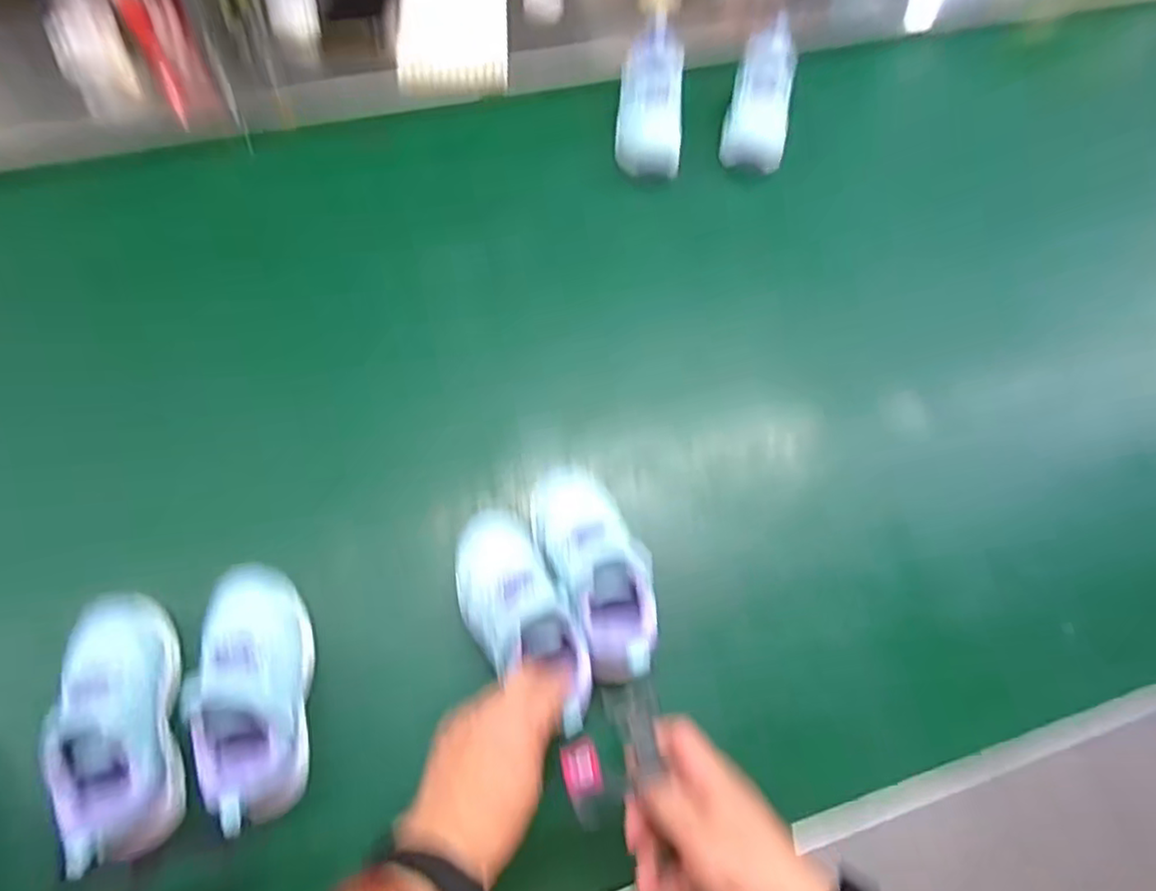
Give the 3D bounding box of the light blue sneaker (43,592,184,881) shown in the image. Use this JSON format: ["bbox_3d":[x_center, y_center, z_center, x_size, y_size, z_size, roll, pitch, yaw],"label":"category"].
[{"bbox_3d":[-0.308,0.180,0.431,0.054,0.064,0.165,-14,67,-10],"label":"light blue sneaker"}]

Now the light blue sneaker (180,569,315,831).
[{"bbox_3d":[-0.224,0.164,0.446,0.061,0.062,0.165,-6,66,-6],"label":"light blue sneaker"}]

